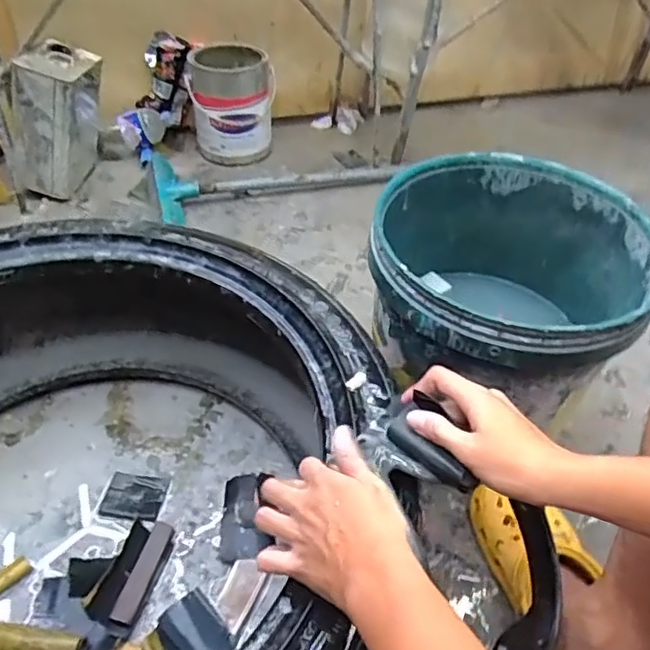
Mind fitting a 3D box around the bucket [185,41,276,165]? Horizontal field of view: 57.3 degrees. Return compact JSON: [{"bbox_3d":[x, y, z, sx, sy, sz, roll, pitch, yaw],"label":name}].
[{"bbox_3d":[-0.201,-0.490,1.303,0.176,0.197,0.183,-3,46,-7],"label":"bucket"}]

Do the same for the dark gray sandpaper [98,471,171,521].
[{"bbox_3d":[-0.237,0.213,0.743,0.074,0.004,0.058,9,45,5],"label":"dark gray sandpaper"}]

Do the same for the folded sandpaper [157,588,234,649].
[{"bbox_3d":[-0.133,0.321,0.616,0.057,0.034,0.071,-30,54,-29],"label":"folded sandpaper"}]

